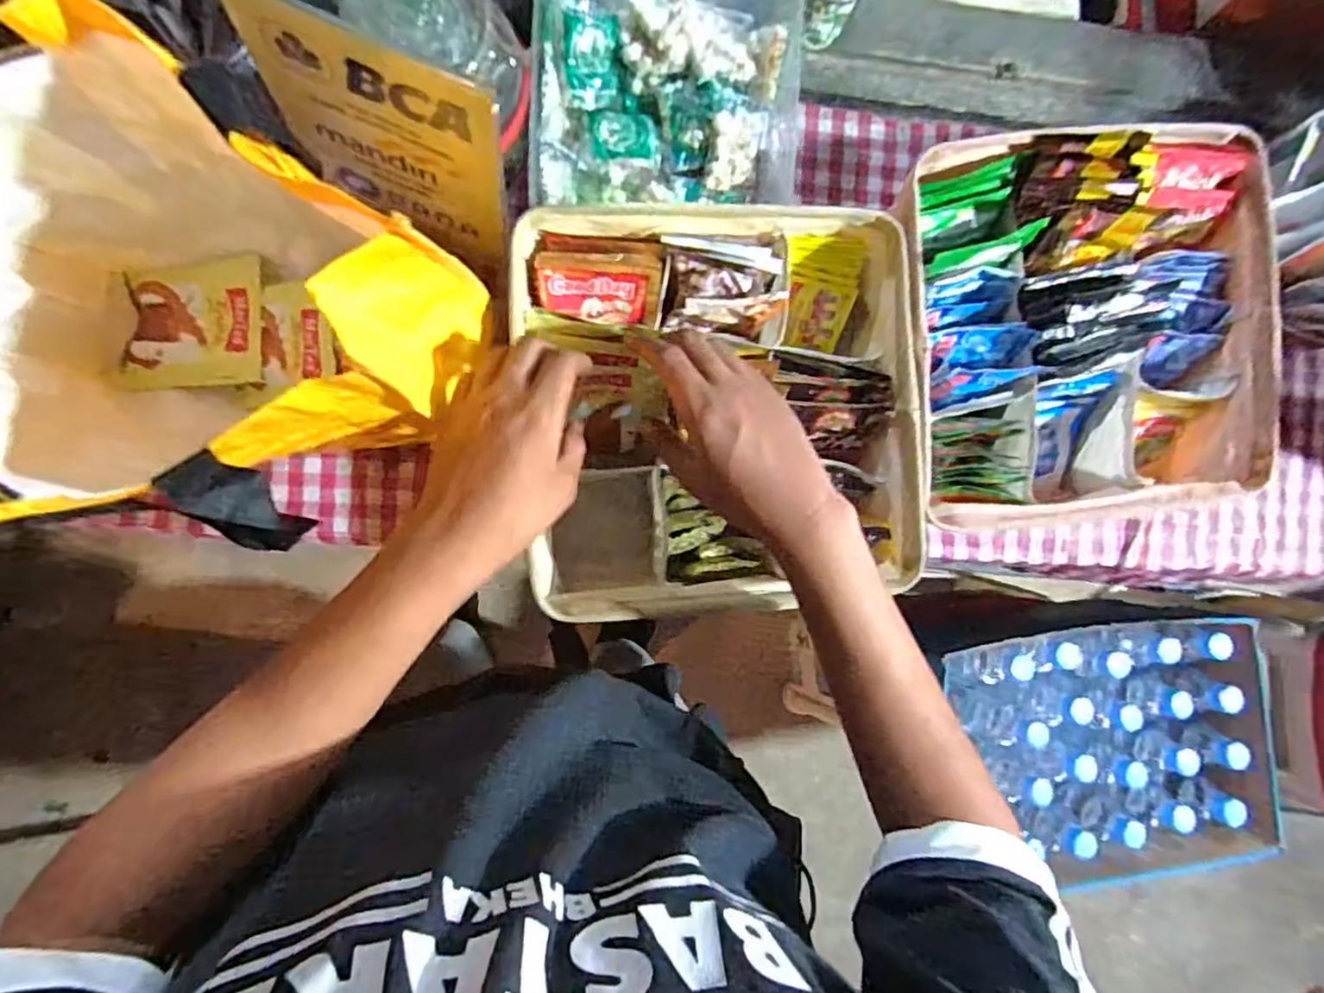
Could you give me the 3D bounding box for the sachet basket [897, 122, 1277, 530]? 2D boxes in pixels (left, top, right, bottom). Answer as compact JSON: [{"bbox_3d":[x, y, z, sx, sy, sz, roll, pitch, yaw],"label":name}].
[{"bbox_3d":[0.317,-0.127,0.519,0.270,0.100,0.272,-5,88,-8],"label":"sachet basket"}]

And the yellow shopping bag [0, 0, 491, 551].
[{"bbox_3d":[-0.284,-0.096,0.387,0.271,0.244,0.217,30,84,-5],"label":"yellow shopping bag"}]

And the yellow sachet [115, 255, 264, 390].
[{"bbox_3d":[-0.347,-0.127,0.489,0.108,0.008,0.092,-4,87,4],"label":"yellow sachet"}]

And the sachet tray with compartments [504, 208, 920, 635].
[{"bbox_3d":[0.035,-0.061,0.508,0.285,0.114,0.282,-4,88,-8],"label":"sachet tray with compartments"}]

